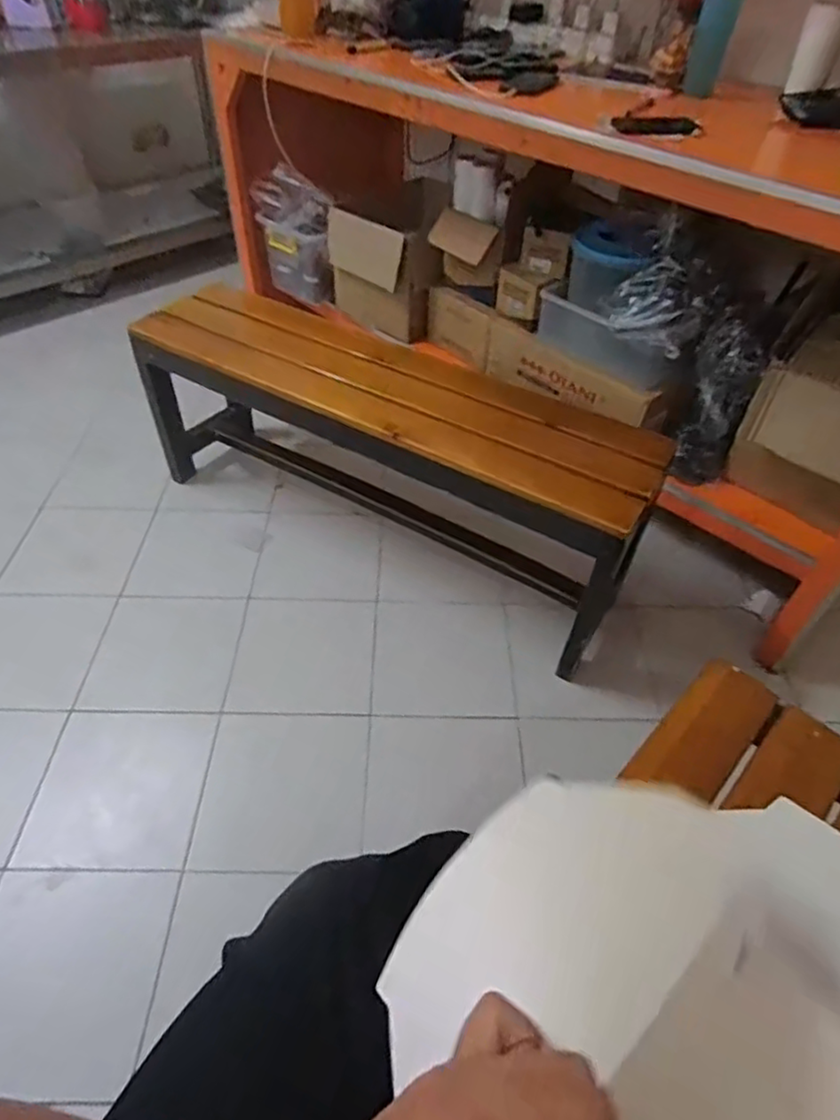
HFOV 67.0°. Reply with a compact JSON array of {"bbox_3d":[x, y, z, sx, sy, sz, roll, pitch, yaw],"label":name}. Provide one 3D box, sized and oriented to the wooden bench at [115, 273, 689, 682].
[{"bbox_3d":[-0.083,-0.236,1.442,1.168,0.434,0.368,26,51,21],"label":"wooden bench"}]

